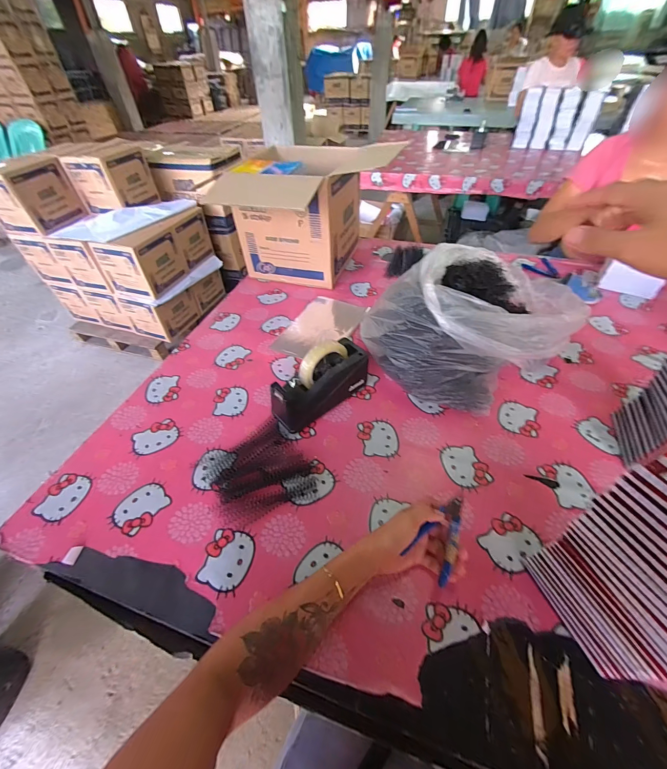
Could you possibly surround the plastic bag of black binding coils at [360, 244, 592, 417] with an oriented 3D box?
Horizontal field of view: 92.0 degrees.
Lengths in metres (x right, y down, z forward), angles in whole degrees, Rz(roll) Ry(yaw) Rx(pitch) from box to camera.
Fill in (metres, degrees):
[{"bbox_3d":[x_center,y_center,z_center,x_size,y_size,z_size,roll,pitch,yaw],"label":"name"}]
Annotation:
[{"bbox_3d":[0.290,-0.129,0.658,0.379,0.222,0.257,-26,51,-20],"label":"plastic bag of black binding coils"}]

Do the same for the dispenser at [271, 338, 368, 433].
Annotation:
[{"bbox_3d":[-0.026,-0.008,0.628,0.199,0.125,0.072,-33,54,-26],"label":"dispenser"}]

